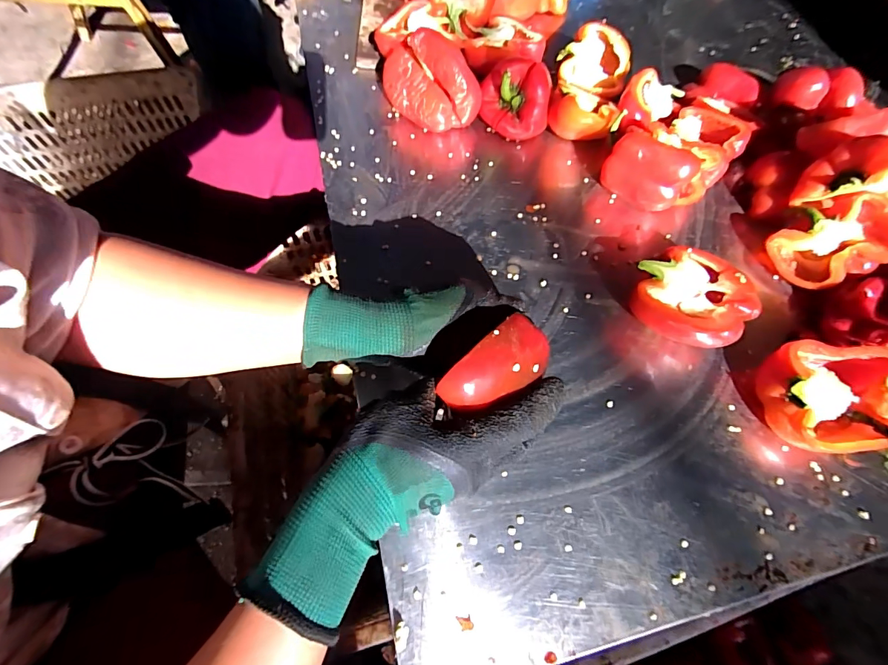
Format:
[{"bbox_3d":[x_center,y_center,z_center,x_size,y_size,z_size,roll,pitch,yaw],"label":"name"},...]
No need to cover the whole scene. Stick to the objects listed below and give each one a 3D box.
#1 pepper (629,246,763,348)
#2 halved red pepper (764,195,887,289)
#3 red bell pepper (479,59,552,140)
[{"bbox_3d":[0.234,-0.034,0.399,0.104,0.053,0.097,32,67,12],"label":"pepper"},{"bbox_3d":[0.399,-0.091,0.427,0.099,0.036,0.076,-30,72,21],"label":"halved red pepper"},{"bbox_3d":[0.086,-0.284,0.507,0.085,0.071,0.070,11,64,2],"label":"red bell pepper"}]

